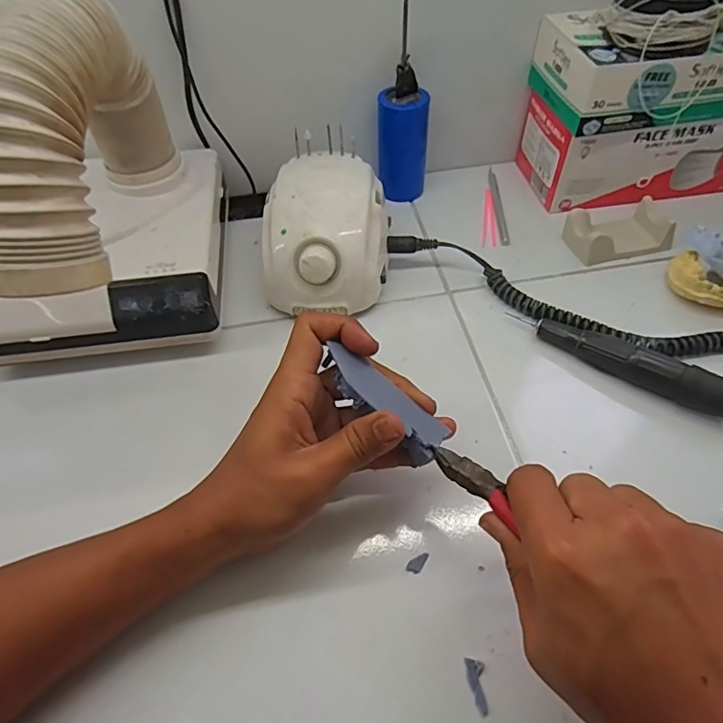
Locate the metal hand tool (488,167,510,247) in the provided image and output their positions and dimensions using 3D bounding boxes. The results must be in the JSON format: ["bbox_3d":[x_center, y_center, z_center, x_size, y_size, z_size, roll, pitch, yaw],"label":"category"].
[{"bbox_3d":[0.148,-0.172,0.553,0.010,0.004,0.133,0,52,2],"label":"metal hand tool"}]

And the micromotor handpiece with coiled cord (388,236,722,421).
[{"bbox_3d":[0.185,-0.046,0.433,0.332,0.029,0.094,31,59,23],"label":"micromotor handpiece with coiled cord"}]

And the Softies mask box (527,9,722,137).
[{"bbox_3d":[0.284,-0.279,0.477,0.211,0.064,0.117,-11,53,-6],"label":"Softies mask box"}]

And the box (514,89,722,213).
[{"bbox_3d":[0.284,-0.231,0.540,0.201,0.088,0.114,-11,53,-6],"label":"box"}]

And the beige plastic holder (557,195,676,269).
[{"bbox_3d":[0.248,-0.125,0.495,0.096,0.032,0.050,-10,53,-6],"label":"beige plastic holder"}]

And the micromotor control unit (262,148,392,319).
[{"bbox_3d":[-0.031,-0.113,0.463,0.108,0.084,0.140,2,52,4],"label":"micromotor control unit"}]

